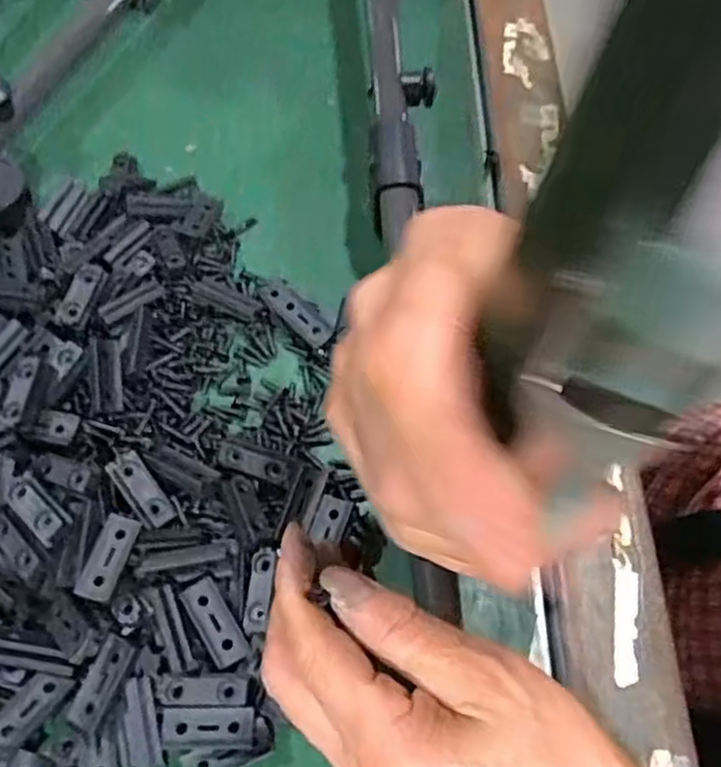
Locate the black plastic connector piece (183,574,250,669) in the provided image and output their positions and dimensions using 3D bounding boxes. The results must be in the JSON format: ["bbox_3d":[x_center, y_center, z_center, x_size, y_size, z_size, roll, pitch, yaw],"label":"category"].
[{"bbox_3d":[-0.059,0.096,0.296,0.013,0.006,0.035,-28,66,-17],"label":"black plastic connector piece"}]

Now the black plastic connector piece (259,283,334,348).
[{"bbox_3d":[-0.034,-0.038,0.374,0.014,0.009,0.055,-35,53,-20],"label":"black plastic connector piece"}]

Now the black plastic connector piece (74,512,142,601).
[{"bbox_3d":[-0.103,0.072,0.301,0.015,0.010,0.034,15,61,5],"label":"black plastic connector piece"}]

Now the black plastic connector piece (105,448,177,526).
[{"bbox_3d":[-0.095,0.046,0.317,0.013,0.004,0.034,-34,87,-19],"label":"black plastic connector piece"}]

